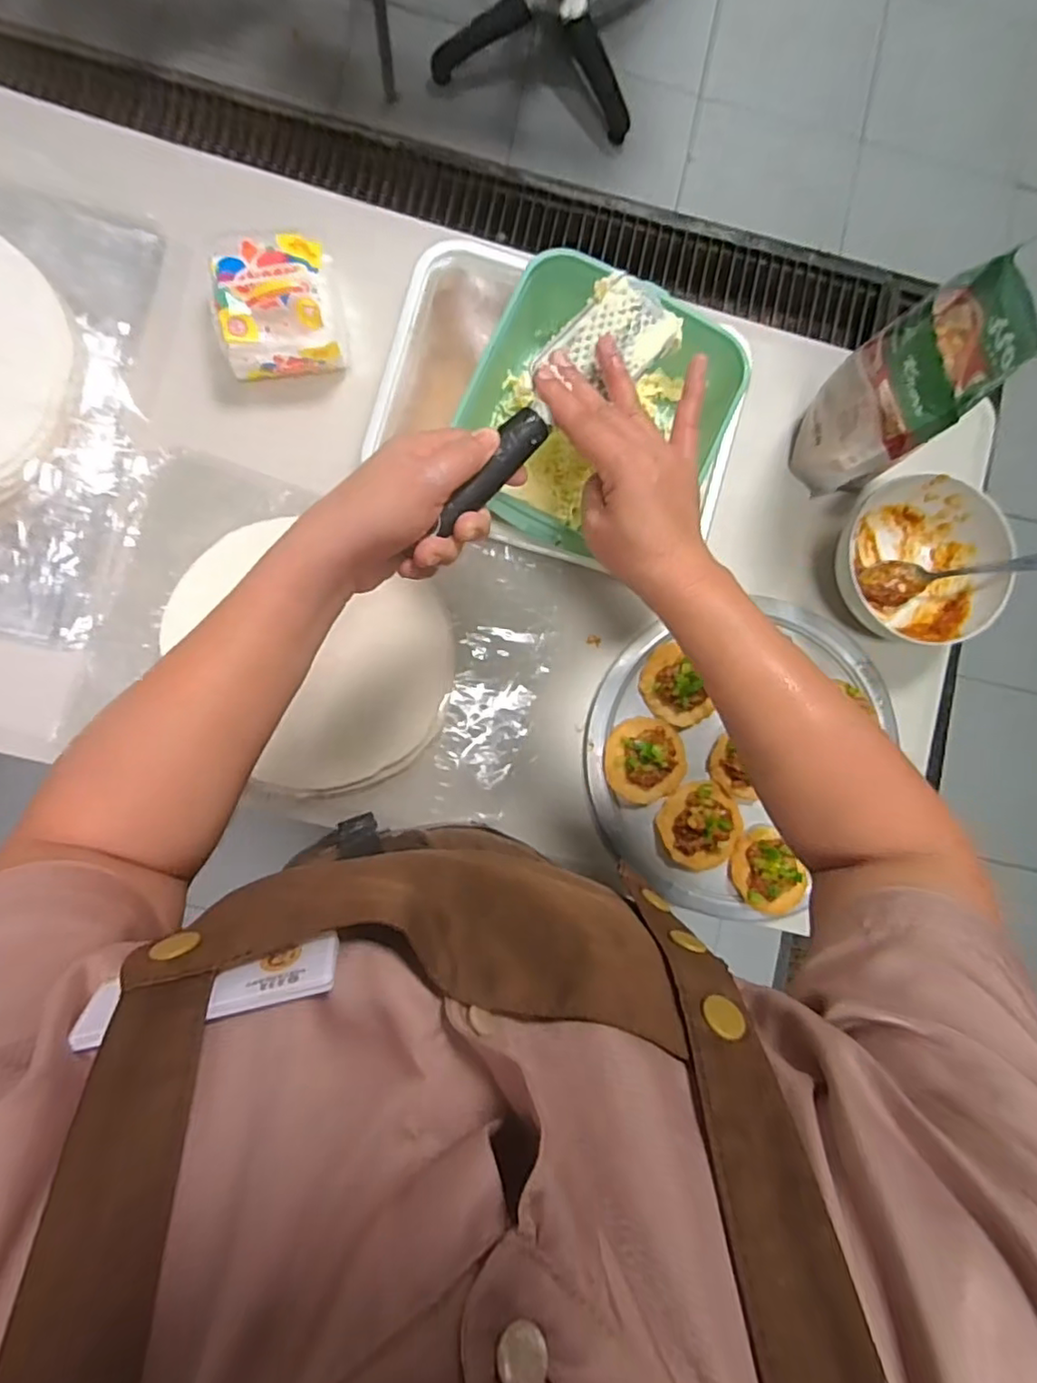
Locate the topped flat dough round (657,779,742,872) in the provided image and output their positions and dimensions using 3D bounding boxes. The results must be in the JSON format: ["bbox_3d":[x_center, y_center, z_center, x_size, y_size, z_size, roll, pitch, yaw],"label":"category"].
[{"bbox_3d":[0.177,0.128,0.594,0.082,0.025,0.080,0,86,-5],"label":"topped flat dough round"}]

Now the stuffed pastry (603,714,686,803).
[{"bbox_3d":[0.124,0.067,0.591,0.077,0.028,0.080,0,86,-5],"label":"stuffed pastry"}]

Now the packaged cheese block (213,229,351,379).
[{"bbox_3d":[-0.215,-0.343,0.561,0.105,0.069,0.101,-3,87,-6],"label":"packaged cheese block"}]

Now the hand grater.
[{"bbox_3d":[0.028,-0.179,0.387,0.057,0.018,0.225,36,74,-2],"label":"hand grater"}]

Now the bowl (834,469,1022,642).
[{"bbox_3d":[0.379,-0.124,0.600,0.149,0.065,0.148,0,86,-5],"label":"bowl"}]

